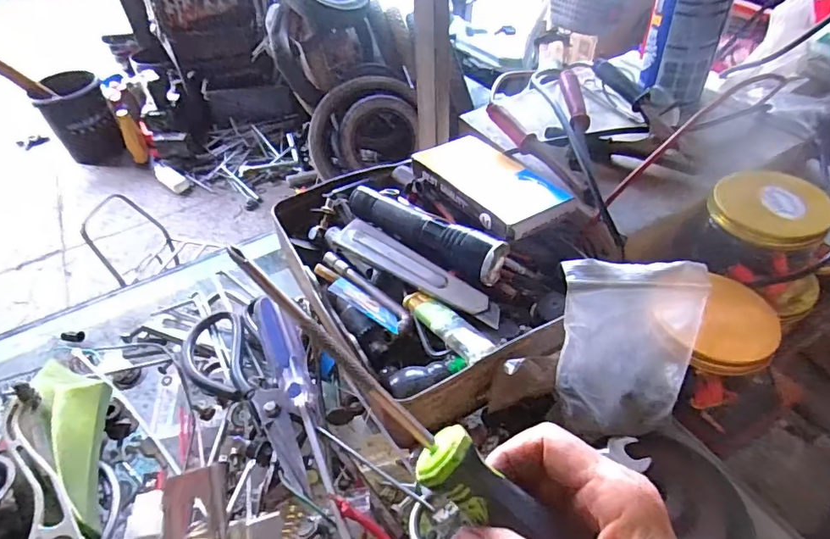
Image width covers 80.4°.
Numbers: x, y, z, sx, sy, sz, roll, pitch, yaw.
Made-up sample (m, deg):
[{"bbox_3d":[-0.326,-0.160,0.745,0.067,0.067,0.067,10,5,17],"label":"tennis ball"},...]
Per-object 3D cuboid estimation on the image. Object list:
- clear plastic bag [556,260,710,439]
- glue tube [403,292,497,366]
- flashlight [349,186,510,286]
[{"bbox_3d":[0.142,0.052,0.324,0.097,0.113,0.018,0,5,-11],"label":"clear plastic bag"},{"bbox_3d":[0.022,0.039,0.355,0.024,0.012,0.080,-30,53,-23],"label":"glue tube"},{"bbox_3d":[0.005,-0.034,0.400,0.142,0.031,0.033,28,54,25],"label":"flashlight"}]

